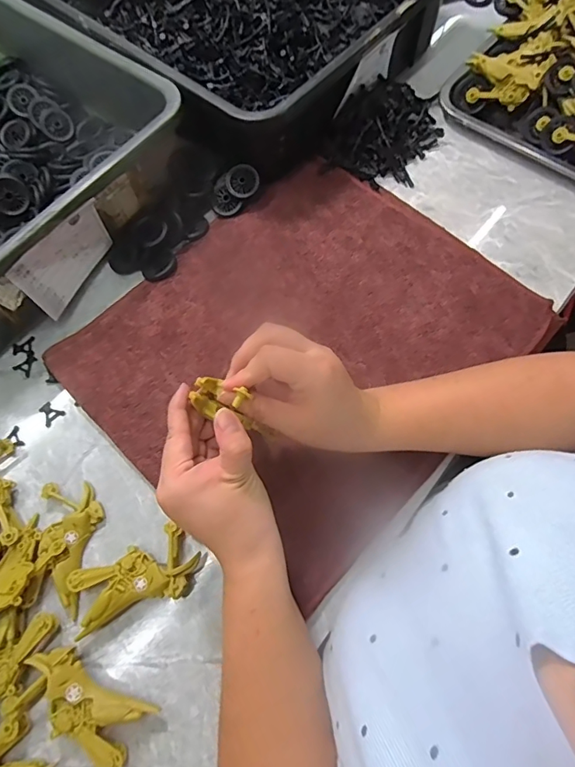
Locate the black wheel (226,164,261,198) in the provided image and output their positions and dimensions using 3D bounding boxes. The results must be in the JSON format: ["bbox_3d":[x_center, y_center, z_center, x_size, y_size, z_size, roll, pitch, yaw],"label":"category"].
[{"bbox_3d":[-0.049,-0.220,0.507,0.034,0.007,0.037,0,92,5],"label":"black wheel"}]

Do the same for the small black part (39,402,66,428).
[{"bbox_3d":[-0.227,0.027,0.446,0.020,0.007,0.023,-40,73,-12],"label":"small black part"}]

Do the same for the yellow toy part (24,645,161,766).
[{"bbox_3d":[-0.151,0.237,0.347,0.096,0.025,0.045,28,73,12],"label":"yellow toy part"}]

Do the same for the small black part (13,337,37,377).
[{"bbox_3d":[-0.263,-0.027,0.468,0.022,0.004,0.041,-16,70,-3],"label":"small black part"}]

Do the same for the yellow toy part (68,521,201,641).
[{"bbox_3d":[-0.122,0.158,0.377,0.097,0.023,0.052,-26,71,-7],"label":"yellow toy part"}]

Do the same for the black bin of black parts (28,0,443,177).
[{"bbox_3d":[-0.096,-0.492,0.583,0.501,0.094,0.358,39,76,15],"label":"black bin of black parts"}]

